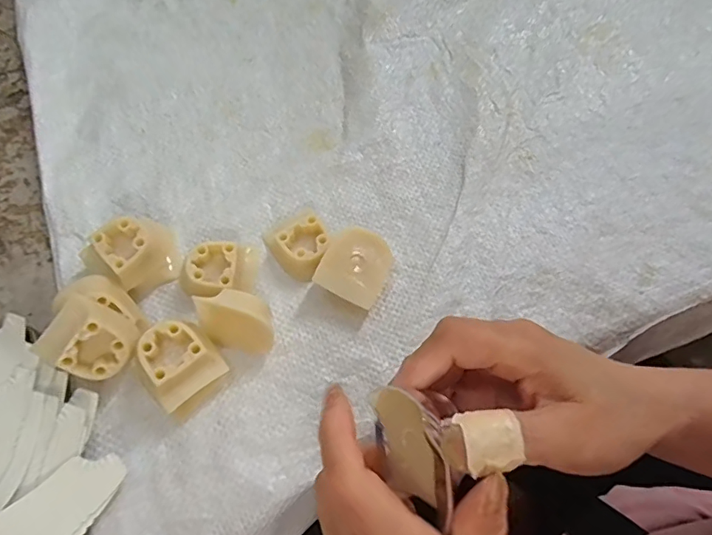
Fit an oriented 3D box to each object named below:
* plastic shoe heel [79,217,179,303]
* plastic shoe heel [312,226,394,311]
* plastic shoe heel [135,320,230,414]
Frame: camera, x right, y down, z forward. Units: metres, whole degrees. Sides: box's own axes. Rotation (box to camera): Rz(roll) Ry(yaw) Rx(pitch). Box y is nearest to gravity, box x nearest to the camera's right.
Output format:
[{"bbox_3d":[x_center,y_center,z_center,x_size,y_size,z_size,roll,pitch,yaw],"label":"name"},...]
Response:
[{"bbox_3d":[-0.134,-0.007,0.301,0.048,0.033,0.039,-34,72,-15],"label":"plastic shoe heel"},{"bbox_3d":[0.001,0.000,0.307,0.037,0.022,0.046,26,69,10],"label":"plastic shoe heel"},{"bbox_3d":[-0.096,0.052,0.274,0.037,0.031,0.038,-36,72,-15],"label":"plastic shoe heel"}]

